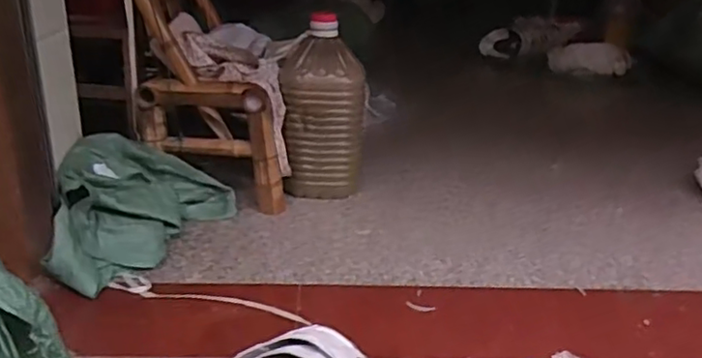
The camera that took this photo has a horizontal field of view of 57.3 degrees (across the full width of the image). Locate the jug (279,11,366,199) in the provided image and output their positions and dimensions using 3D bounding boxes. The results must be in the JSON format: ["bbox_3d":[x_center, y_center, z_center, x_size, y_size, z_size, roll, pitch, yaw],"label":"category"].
[{"bbox_3d":[-0.070,-0.165,1.544,0.194,0.404,0.152,-3,24,-11],"label":"jug"}]

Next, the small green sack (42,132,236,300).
[{"bbox_3d":[-0.406,0.059,1.302,0.330,0.165,0.390,-3,24,-11],"label":"small green sack"}]

